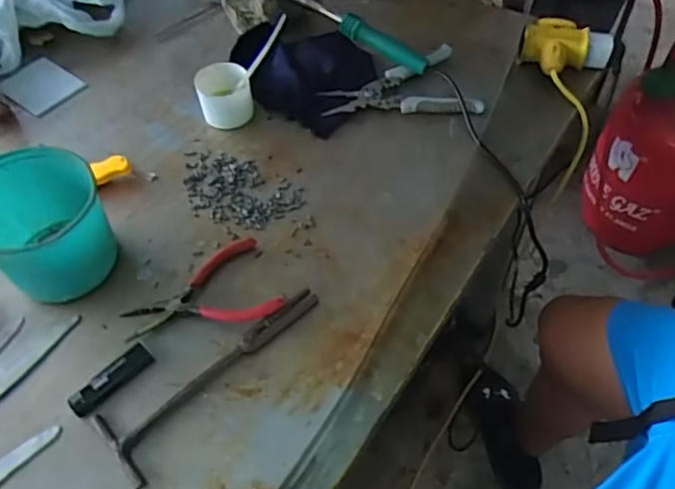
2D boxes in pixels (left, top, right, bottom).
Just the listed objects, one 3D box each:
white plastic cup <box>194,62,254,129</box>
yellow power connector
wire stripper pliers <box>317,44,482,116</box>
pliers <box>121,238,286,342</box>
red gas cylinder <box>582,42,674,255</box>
[{"bbox_3d":[-0.137,-0.181,0.720,0.061,0.058,0.053,-15,54,-8],"label":"white plastic cup"},{"bbox_3d":[0.278,-0.250,0.761,0.081,0.045,0.081,16,56,14],"label":"yellow power connector"},{"bbox_3d":[0.074,-0.197,0.745,0.187,0.014,0.123,-14,54,-7],"label":"wire stripper pliers"},{"bbox_3d":[-0.135,0.051,0.576,0.144,0.017,0.100,-21,56,-13],"label":"pliers"},{"bbox_3d":[0.771,-0.221,1.339,0.259,0.492,0.283,34,62,24],"label":"red gas cylinder"}]

